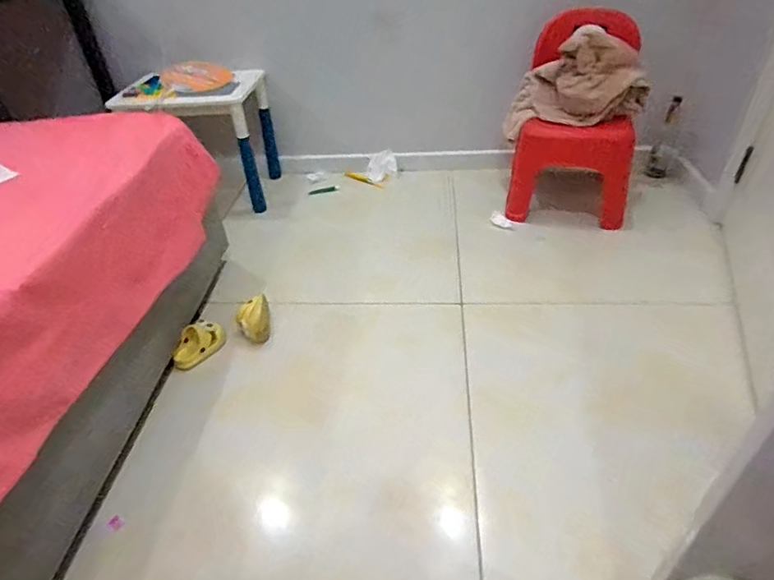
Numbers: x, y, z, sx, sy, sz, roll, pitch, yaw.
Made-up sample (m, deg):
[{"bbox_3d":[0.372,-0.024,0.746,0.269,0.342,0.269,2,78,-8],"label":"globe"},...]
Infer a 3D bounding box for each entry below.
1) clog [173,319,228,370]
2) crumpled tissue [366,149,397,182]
[{"bbox_3d":[-0.461,0.128,1.191,0.069,0.077,0.135,17,43,25],"label":"clog"},{"bbox_3d":[-0.019,-0.481,1.897,0.111,0.056,0.126,8,40,15],"label":"crumpled tissue"}]

